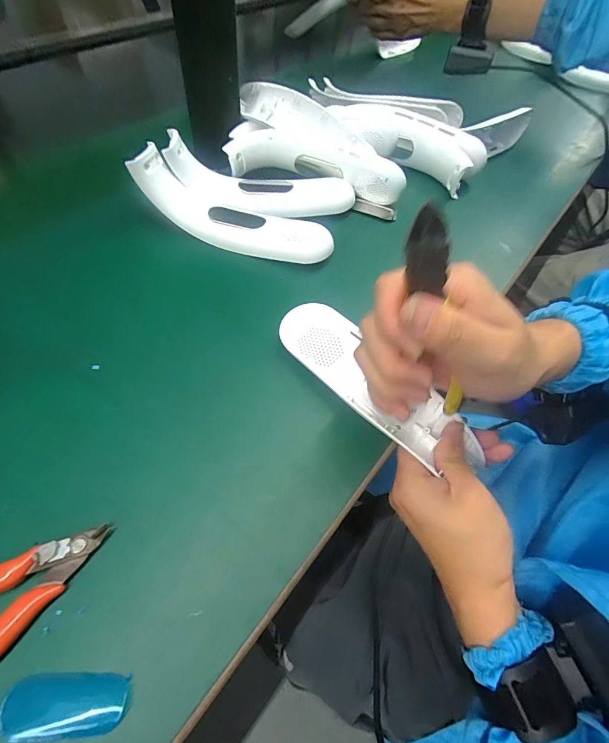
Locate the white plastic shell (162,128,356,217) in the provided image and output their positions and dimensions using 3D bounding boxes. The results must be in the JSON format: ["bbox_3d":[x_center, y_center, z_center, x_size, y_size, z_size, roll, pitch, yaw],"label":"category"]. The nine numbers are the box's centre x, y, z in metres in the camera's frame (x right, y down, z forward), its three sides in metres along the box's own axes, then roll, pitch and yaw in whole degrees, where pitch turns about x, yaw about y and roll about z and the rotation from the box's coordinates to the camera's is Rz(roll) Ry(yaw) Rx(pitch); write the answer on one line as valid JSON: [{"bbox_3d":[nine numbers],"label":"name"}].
[{"bbox_3d":[-0.039,-0.203,0.381,0.189,0.053,0.054,-3,59,-8],"label":"white plastic shell"}]

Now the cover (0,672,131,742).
[{"bbox_3d":[-0.117,0.165,0.181,0.057,0.005,0.024,0,58,-6],"label":"cover"}]

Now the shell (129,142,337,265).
[{"bbox_3d":[-0.065,-0.158,0.354,0.194,0.057,0.053,15,58,4],"label":"shell"}]

